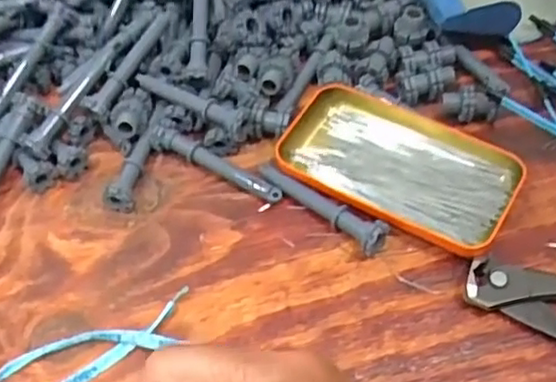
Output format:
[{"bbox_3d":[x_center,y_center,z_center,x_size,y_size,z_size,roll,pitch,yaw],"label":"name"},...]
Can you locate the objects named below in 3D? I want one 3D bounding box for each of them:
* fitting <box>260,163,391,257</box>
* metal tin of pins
[{"bbox_3d":[0.026,0.006,0.415,0.093,0.018,0.019,37,67,25],"label":"fitting"},{"bbox_3d":[0.074,-0.015,0.425,0.144,0.016,0.075,27,63,21],"label":"metal tin of pins"}]

